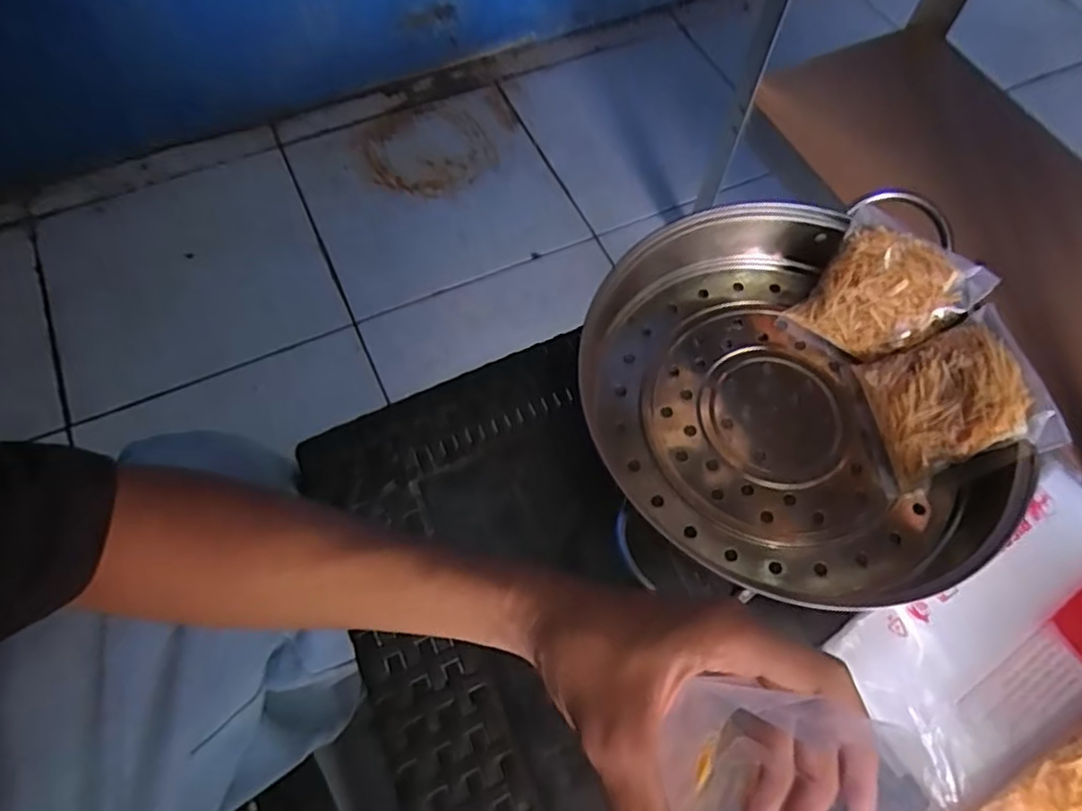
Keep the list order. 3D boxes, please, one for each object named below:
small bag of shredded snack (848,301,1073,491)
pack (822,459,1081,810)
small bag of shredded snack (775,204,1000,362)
[{"bbox_3d":[0.255,-0.003,0.422,0.090,0.023,0.090,-26,66,31],"label":"small bag of shredded snack"},{"bbox_3d":[0.268,0.123,0.378,0.204,0.019,0.103,-30,69,-15],"label":"pack"},{"bbox_3d":[0.231,-0.074,0.458,0.090,0.032,0.098,39,108,15],"label":"small bag of shredded snack"}]

